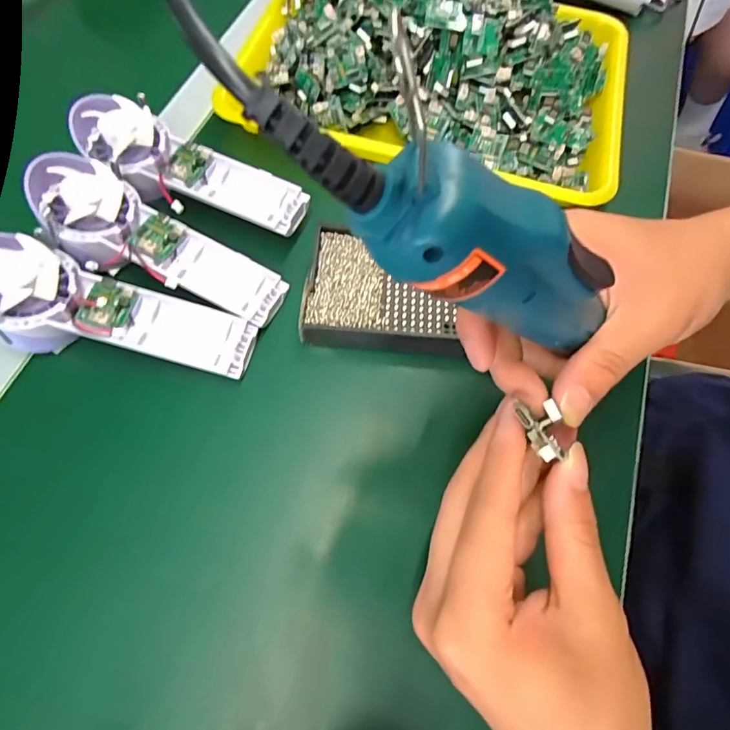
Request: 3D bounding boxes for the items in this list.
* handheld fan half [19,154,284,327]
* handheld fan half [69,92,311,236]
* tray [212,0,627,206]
[{"bbox_3d":[-0.139,-0.082,0.320,0.172,0.025,0.062,28,66,-7],"label":"handheld fan half"},{"bbox_3d":[-0.130,-0.143,0.337,0.170,0.035,0.064,26,67,9],"label":"handheld fan half"},{"bbox_3d":[0.060,-0.272,0.404,0.345,0.066,0.246,12,66,3],"label":"tray"}]

